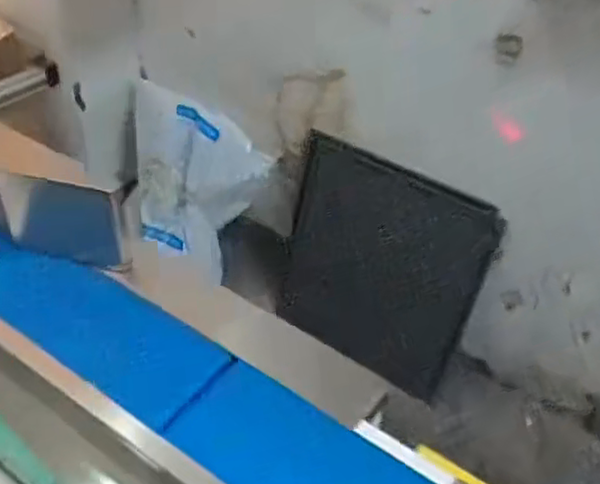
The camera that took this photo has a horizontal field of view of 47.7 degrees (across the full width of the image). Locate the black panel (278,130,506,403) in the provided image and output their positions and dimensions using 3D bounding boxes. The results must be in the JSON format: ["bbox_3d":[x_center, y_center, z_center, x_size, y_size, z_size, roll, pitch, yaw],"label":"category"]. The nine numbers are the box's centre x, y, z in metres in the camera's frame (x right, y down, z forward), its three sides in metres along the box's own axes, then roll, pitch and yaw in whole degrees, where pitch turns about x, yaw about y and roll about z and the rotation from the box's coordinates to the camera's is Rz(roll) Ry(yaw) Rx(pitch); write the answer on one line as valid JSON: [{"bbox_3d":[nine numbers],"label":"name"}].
[{"bbox_3d":[0.199,0.040,1.785,0.566,0.552,0.057,28,36,20],"label":"black panel"}]

